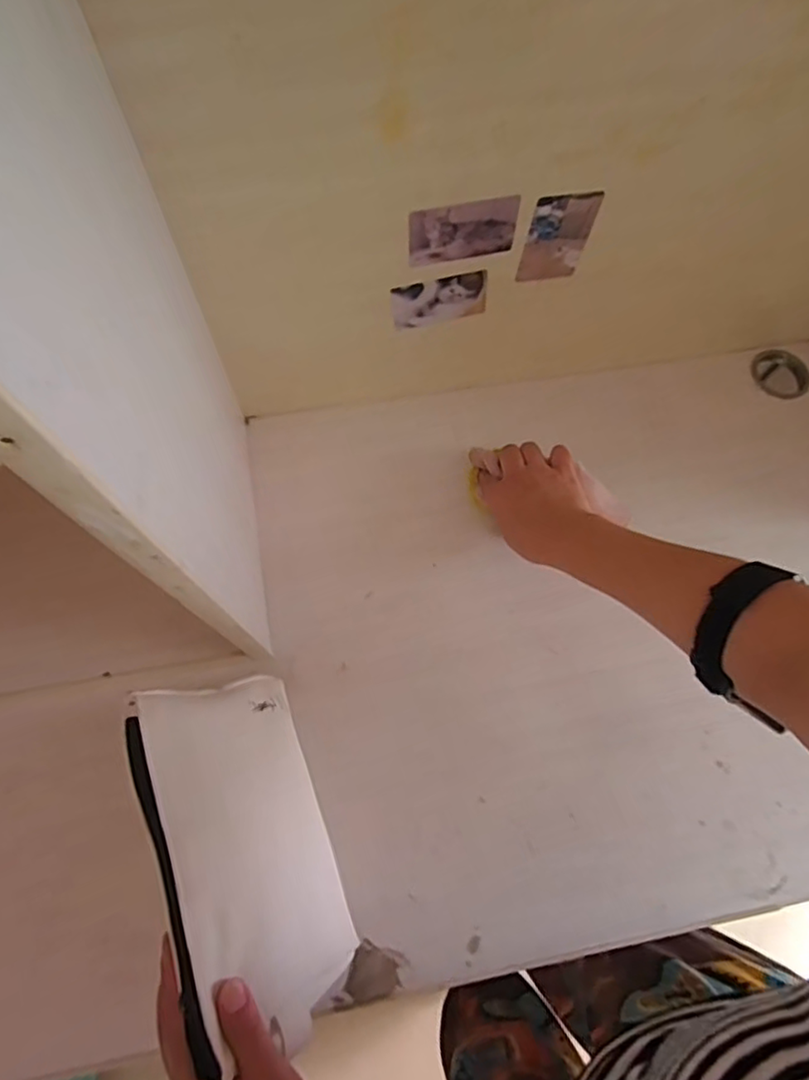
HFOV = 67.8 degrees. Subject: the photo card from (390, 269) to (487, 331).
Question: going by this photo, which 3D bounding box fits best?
[{"bbox_3d":[0.032,-0.212,0.536,0.084,0.052,0.006,-11,67,1],"label":"photo card"}]

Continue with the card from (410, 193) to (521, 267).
[{"bbox_3d":[0.046,-0.239,0.470,0.084,0.053,0.006,-8,70,-6],"label":"card"}]

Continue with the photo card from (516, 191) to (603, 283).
[{"bbox_3d":[0.126,-0.246,0.493,0.051,0.087,0.007,-7,69,-4],"label":"photo card"}]

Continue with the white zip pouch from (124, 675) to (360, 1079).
[{"bbox_3d":[-0.106,0.213,0.424,0.017,0.145,0.228,-27,76,30],"label":"white zip pouch"}]

